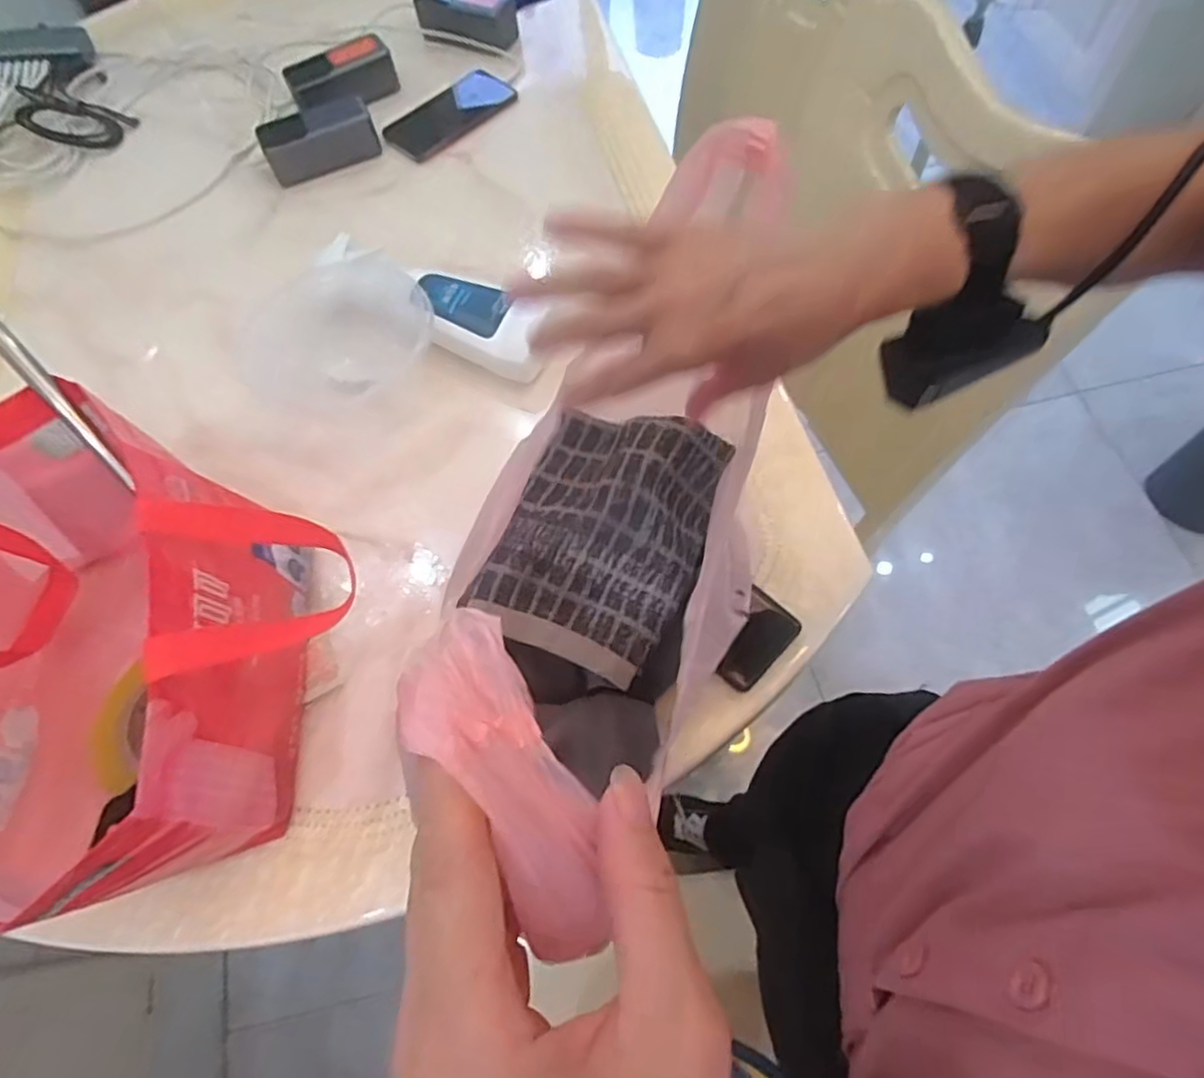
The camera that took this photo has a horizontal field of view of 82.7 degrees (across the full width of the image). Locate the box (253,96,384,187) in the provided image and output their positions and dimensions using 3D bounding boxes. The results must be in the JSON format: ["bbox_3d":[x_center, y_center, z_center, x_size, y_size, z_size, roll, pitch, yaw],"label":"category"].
[{"bbox_3d":[-0.341,-0.481,0.825,0.132,0.045,0.066,-25,64,-9],"label":"box"}]

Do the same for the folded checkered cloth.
[{"bbox_3d":[0.000,-0.005,0.471,0.124,0.063,0.174,20,66,13],"label":"folded checkered cloth"}]

